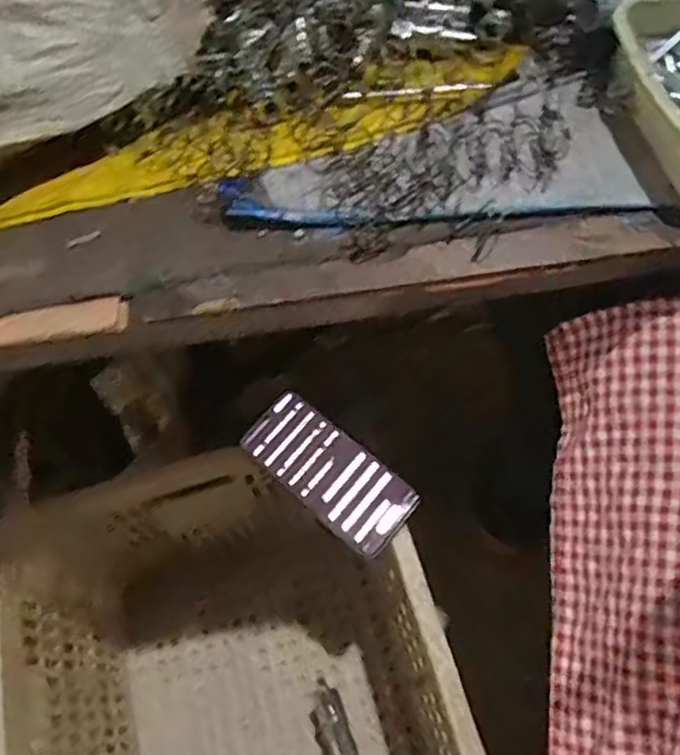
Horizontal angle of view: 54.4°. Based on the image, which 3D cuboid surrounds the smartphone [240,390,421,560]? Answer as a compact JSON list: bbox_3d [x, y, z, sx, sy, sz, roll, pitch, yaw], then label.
[{"bbox_3d":[-0.010,0.080,0.581,0.156,0.010,0.070,39,72,19],"label":"smartphone"}]

